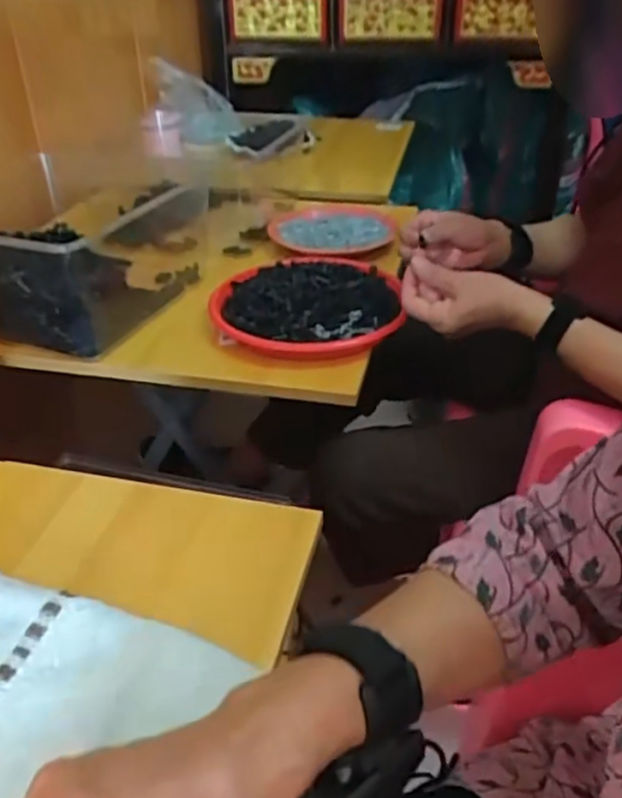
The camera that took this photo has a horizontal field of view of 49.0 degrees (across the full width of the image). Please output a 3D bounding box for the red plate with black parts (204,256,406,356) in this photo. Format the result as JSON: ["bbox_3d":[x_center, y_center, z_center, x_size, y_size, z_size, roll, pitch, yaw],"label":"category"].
[{"bbox_3d":[-0.004,-0.119,0.830,0.215,0.030,0.242,4,34,2],"label":"red plate with black parts"}]

